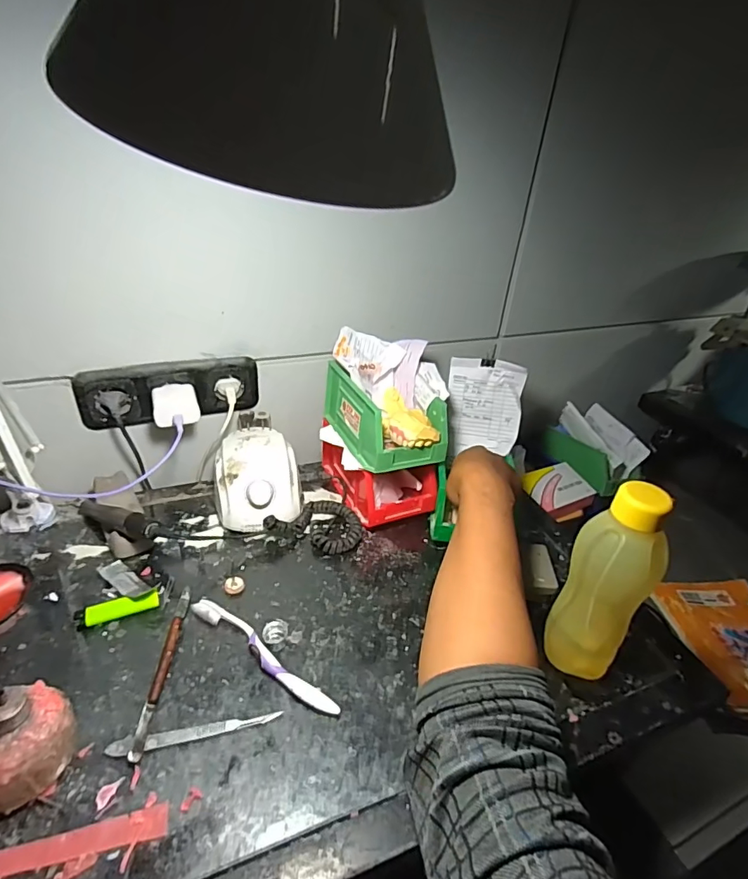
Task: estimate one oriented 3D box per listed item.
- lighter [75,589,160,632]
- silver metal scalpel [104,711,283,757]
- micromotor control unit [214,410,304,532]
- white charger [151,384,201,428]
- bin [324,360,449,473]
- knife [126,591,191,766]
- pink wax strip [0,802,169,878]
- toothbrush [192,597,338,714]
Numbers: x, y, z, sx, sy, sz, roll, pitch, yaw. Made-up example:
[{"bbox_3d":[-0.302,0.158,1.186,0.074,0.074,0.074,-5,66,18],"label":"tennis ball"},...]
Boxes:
[{"bbox_3d":[-0.265,0.175,0.503,0.077,0.011,0.020,-11,35,-25],"label":"lighter"},{"bbox_3d":[-0.150,0.249,0.410,0.138,0.004,0.015,-2,33,-13],"label":"silver metal scalpel"},{"bbox_3d":[-0.156,0.047,0.655,0.113,0.091,0.154,-4,33,-16],"label":"micromotor control unit"},{"bbox_3d":[-0.253,-0.045,0.621,0.053,0.027,0.063,-8,35,-22],"label":"white charger"},{"bbox_3d":[0.012,-0.034,0.631,0.098,0.082,0.167,-12,36,-26],"label":"bin"},{"bbox_3d":[-0.199,0.210,0.460,0.013,0.012,0.172,2,32,-7],"label":"knife"},{"bbox_3d":[-0.223,0.286,0.340,0.144,0.004,0.020,-4,33,-16],"label":"pink wax strip"},{"bbox_3d":[-0.108,0.208,0.473,0.184,0.014,0.024,24,36,27],"label":"toothbrush"}]

